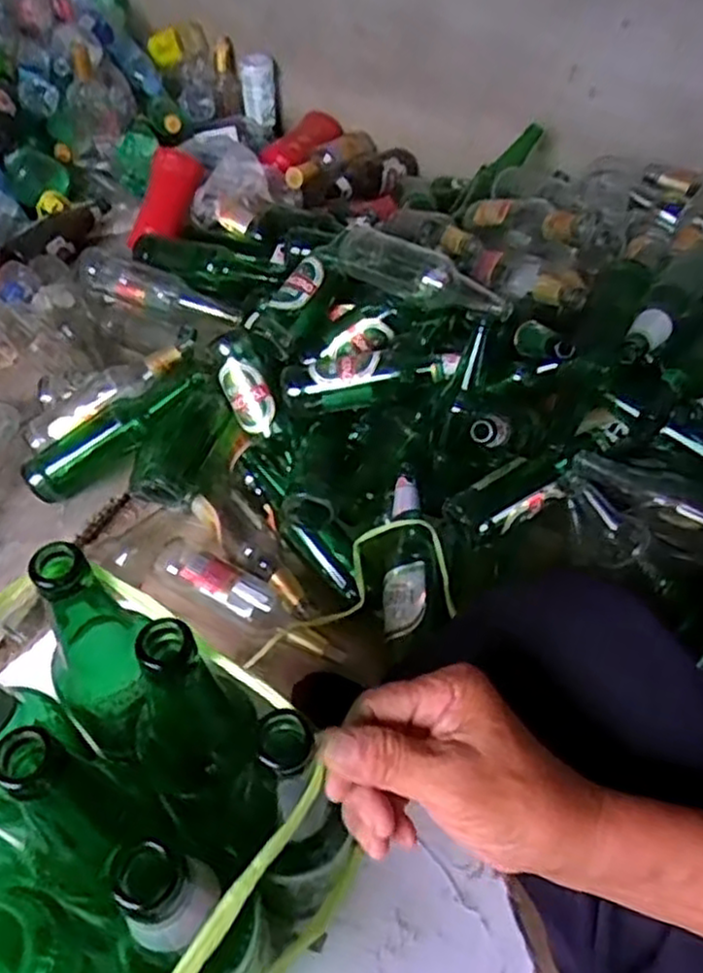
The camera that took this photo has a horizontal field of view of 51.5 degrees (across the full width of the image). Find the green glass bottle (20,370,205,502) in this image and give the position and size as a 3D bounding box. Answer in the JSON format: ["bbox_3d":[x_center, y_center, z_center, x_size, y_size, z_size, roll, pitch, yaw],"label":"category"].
[{"bbox_3d":[-0.318,-0.081,0.963,0.258,0.061,0.074,-38,63,-8],"label":"green glass bottle"}]

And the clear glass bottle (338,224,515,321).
[{"bbox_3d":[0.088,-0.280,0.975,0.060,0.064,0.286,-36,51,-27],"label":"clear glass bottle"}]

